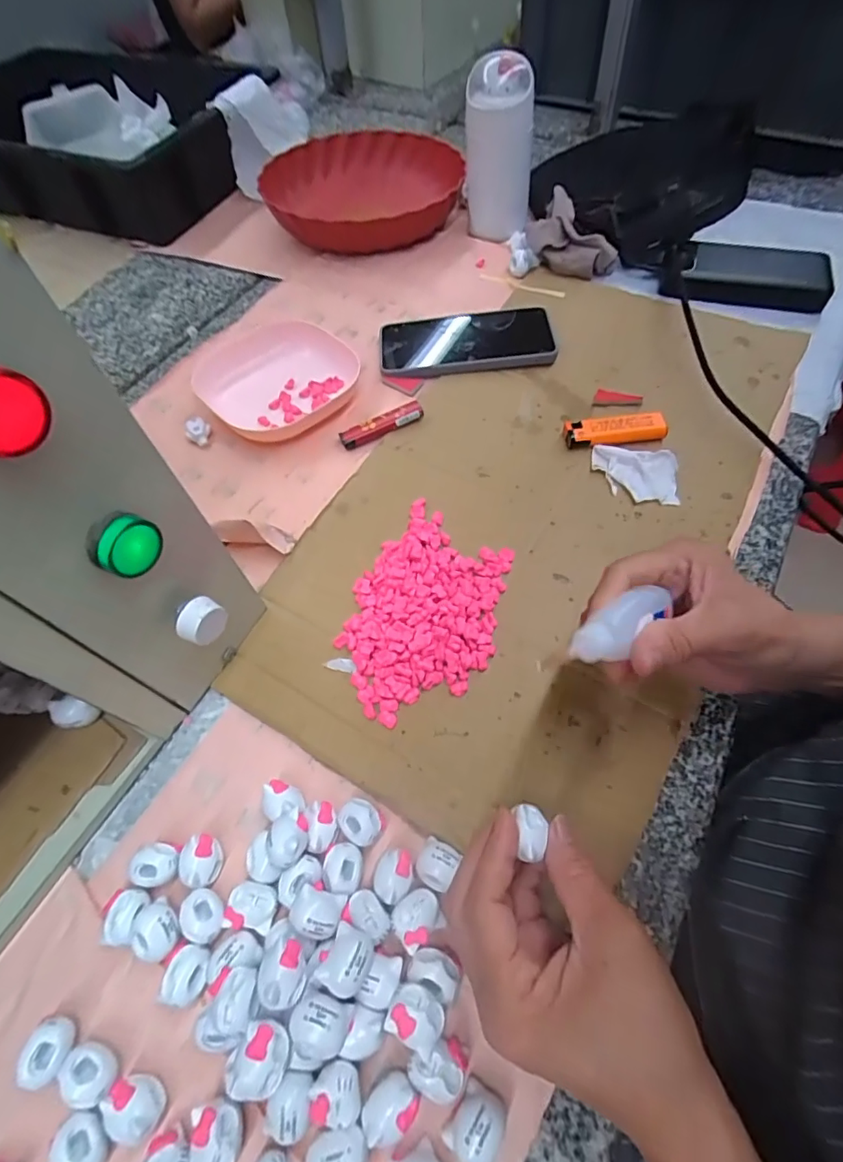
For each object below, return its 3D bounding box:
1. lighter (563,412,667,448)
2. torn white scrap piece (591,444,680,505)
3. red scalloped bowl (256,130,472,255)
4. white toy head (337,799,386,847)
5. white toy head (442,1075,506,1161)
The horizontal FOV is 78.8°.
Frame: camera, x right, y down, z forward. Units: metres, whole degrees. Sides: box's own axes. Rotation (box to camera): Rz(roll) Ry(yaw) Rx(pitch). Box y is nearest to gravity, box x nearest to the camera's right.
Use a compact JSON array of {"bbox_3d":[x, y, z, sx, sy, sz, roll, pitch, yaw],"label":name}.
[{"bbox_3d":[0.159,-0.123,0.421,0.080,0.014,0.021,-6,60,0],"label":"lighter"},{"bbox_3d":[0.167,-0.085,0.402,0.063,0.011,0.048,7,61,7],"label":"torn white scrap piece"},{"bbox_3d":[-0.070,-0.454,0.606,0.215,0.047,0.214,-1,60,2],"label":"red scalloped bowl"},{"bbox_3d":[-0.033,0.136,0.287,0.025,0.015,0.022,20,63,14],"label":"white toy head"},{"bbox_3d":[0.024,0.237,0.223,0.021,0.021,0.025,31,66,19],"label":"white toy head"}]

